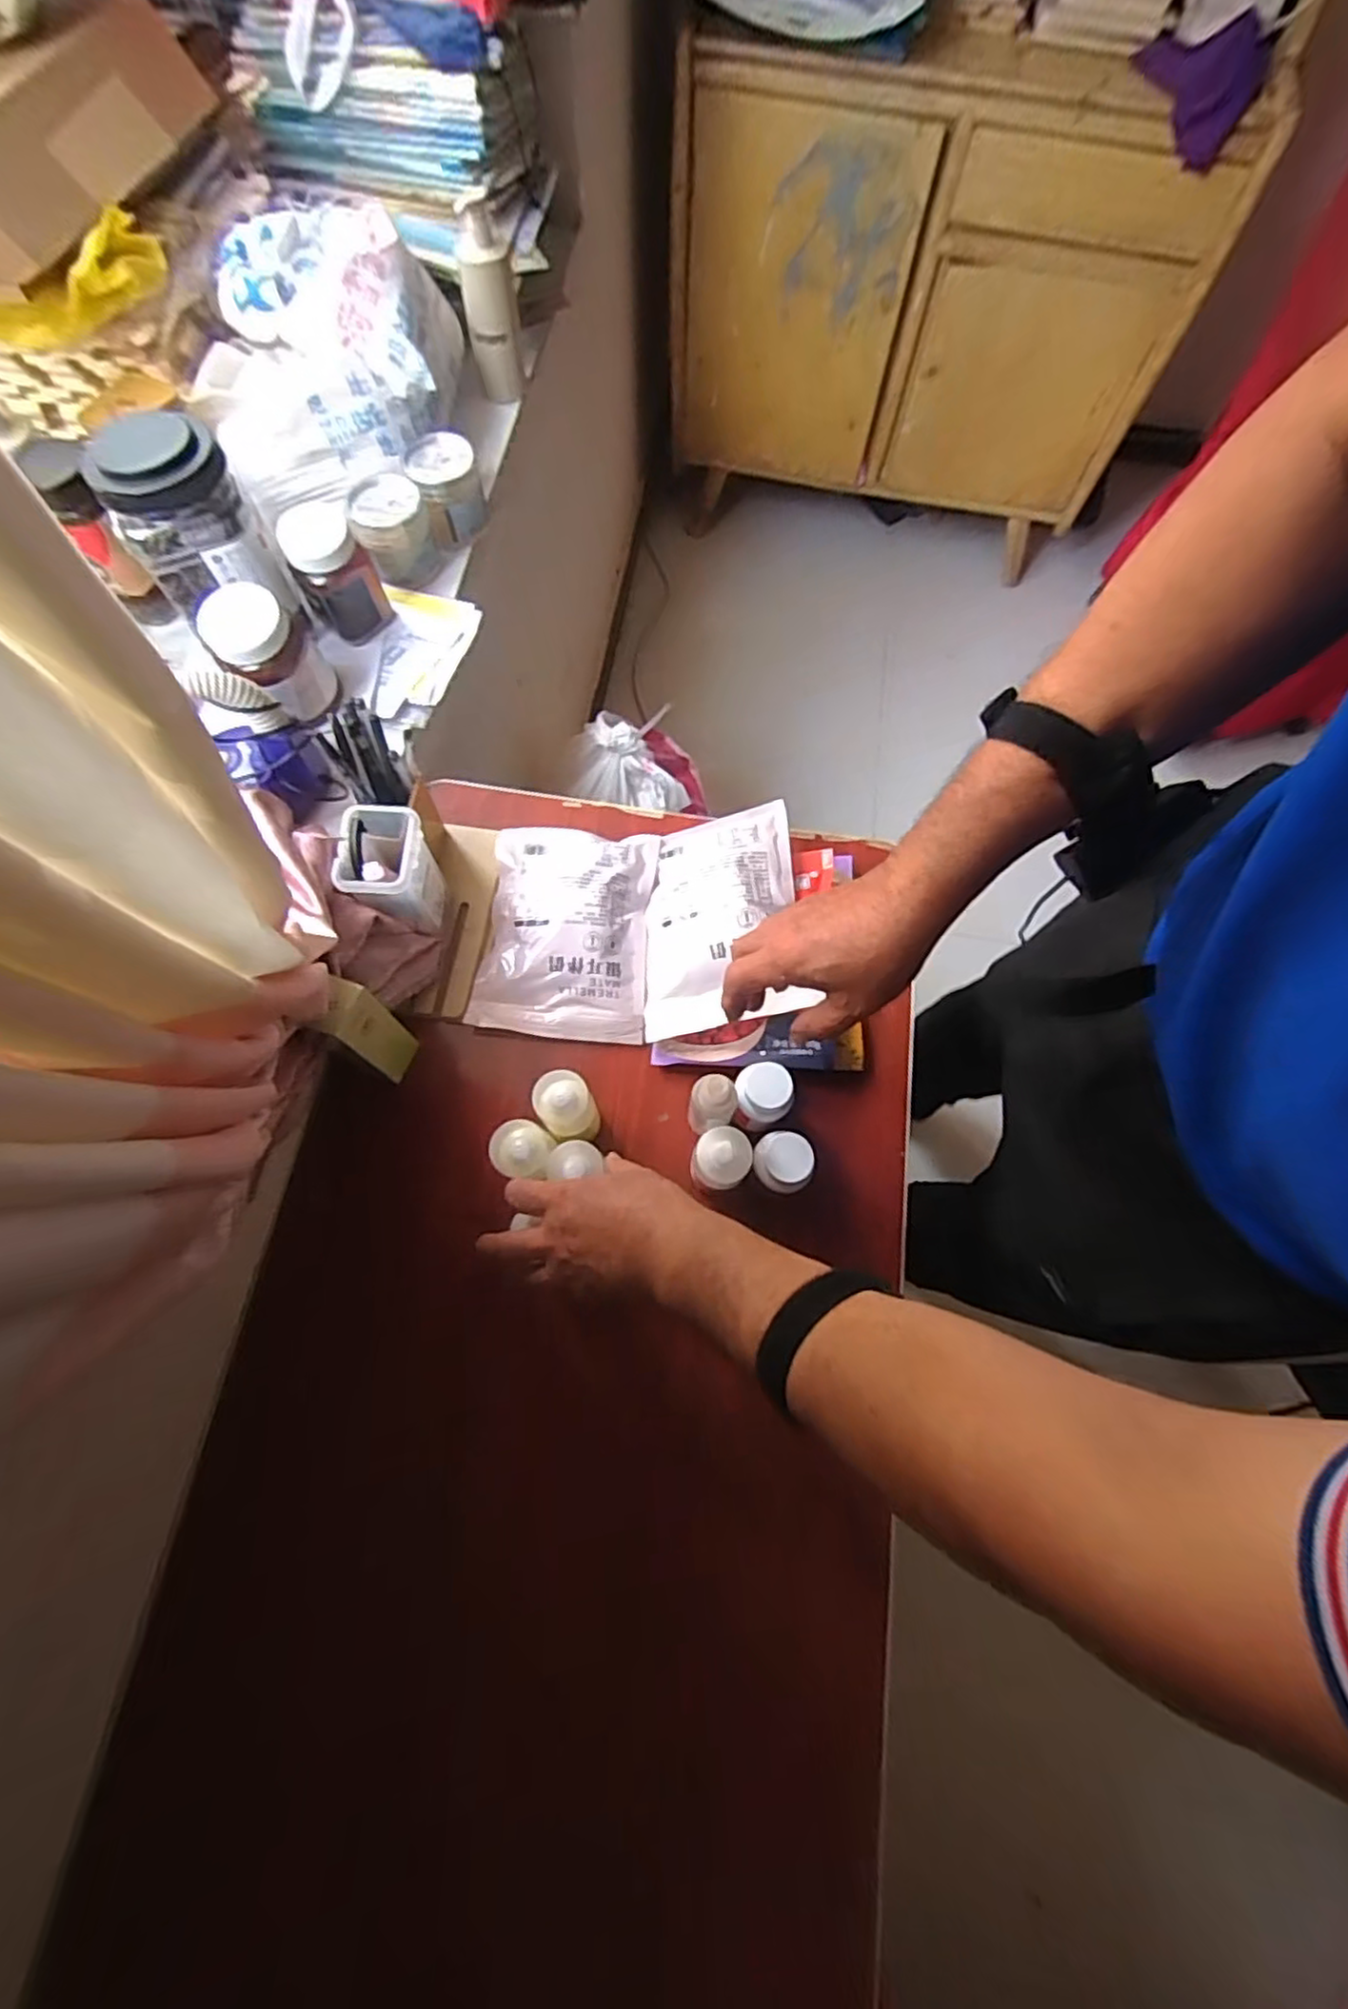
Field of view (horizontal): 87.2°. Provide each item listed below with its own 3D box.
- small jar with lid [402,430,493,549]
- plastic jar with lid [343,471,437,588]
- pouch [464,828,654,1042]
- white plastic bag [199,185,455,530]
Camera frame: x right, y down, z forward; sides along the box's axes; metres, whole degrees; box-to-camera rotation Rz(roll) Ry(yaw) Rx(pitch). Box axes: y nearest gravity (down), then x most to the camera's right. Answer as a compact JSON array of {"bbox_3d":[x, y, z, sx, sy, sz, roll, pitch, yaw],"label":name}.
[{"bbox_3d":[-0.256,-0.587,0.810,0.079,0.075,0.088,-23,73,-9],"label":"small jar with lid"},{"bbox_3d":[-0.313,-0.530,0.790,0.083,0.077,0.093,-21,72,-9],"label":"plastic jar with lid"},{"bbox_3d":[-0.105,-0.077,0.694,0.161,0.034,0.211,6,70,0],"label":"pouch"},{"bbox_3d":[-0.380,-0.727,0.785,0.287,0.137,0.315,-14,71,-6],"label":"white plastic bag"}]

